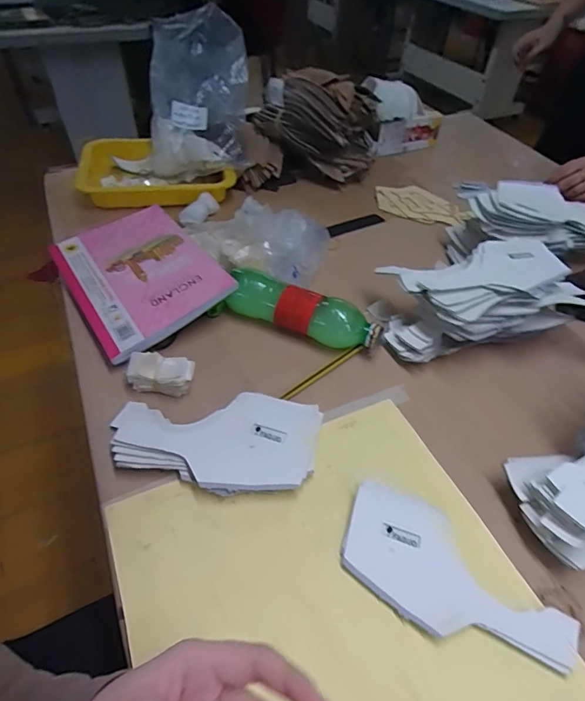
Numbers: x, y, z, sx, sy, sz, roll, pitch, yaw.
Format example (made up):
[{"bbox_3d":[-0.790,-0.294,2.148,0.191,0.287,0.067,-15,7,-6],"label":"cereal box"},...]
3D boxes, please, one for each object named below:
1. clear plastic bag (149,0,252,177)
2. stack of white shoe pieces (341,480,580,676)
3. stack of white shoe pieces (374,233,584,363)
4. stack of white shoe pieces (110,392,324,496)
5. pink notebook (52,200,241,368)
[{"bbox_3d":[-0.162,-0.430,0.747,0.172,0.218,0.174,-6,50,-9],"label":"clear plastic bag"},{"bbox_3d":[0.136,0.195,0.376,0.192,0.012,0.096,25,52,17],"label":"stack of white shoe pieces"},{"bbox_3d":[0.247,-0.063,0.546,0.261,0.086,0.132,-9,50,-12],"label":"stack of white shoe pieces"},{"bbox_3d":[-0.080,0.089,0.441,0.204,0.035,0.098,10,49,5],"label":"stack of white shoe pieces"},{"bbox_3d":[-0.203,-0.105,0.578,0.168,0.021,0.240,-32,57,-15],"label":"pink notebook"}]

